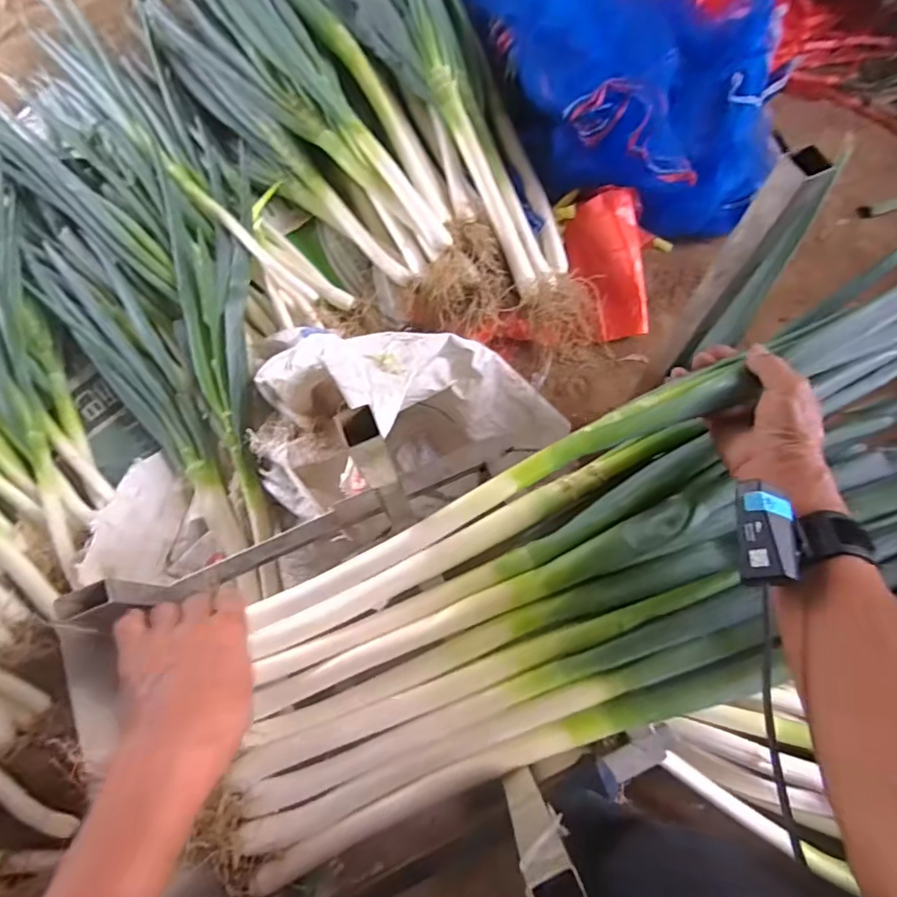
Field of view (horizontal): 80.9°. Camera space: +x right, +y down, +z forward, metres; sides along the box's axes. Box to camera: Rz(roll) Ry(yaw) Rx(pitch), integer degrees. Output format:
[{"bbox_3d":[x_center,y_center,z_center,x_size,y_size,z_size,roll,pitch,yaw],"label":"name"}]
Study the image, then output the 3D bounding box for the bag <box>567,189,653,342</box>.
[{"bbox_3d":[0.262,-0.294,0.846,0.116,0.055,0.235,-12,87,-3],"label":"bag"}]

